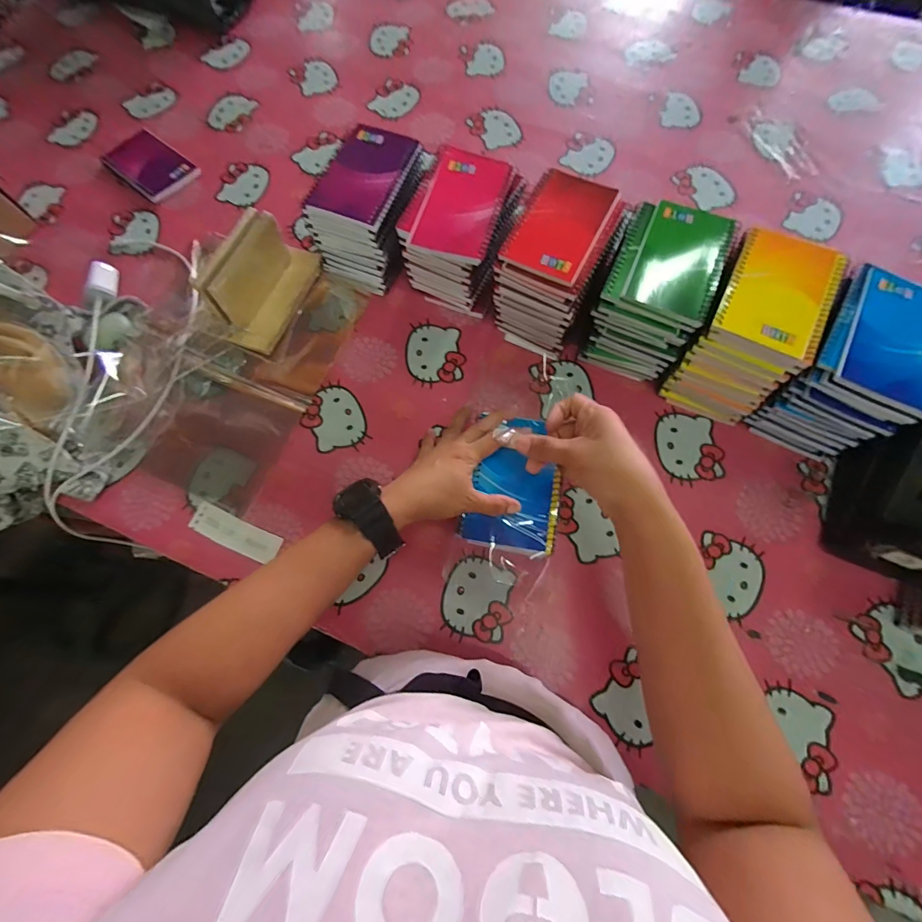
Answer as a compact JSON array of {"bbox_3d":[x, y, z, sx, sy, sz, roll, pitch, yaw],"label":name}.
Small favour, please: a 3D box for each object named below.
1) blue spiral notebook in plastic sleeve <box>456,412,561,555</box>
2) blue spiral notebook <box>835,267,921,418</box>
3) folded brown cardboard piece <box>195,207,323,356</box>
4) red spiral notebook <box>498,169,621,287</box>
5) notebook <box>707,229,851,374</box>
[{"bbox_3d":[0.053,0.021,0.406,0.090,0.014,0.130,9,74,4],"label":"blue spiral notebook in plastic sleeve"},{"bbox_3d":[0.396,-0.110,0.369,0.081,0.014,0.128,28,76,9],"label":"blue spiral notebook"},{"bbox_3d":[-0.244,-0.222,0.497,0.074,0.091,0.164,20,75,7],"label":"folded brown cardboard piece"},{"bbox_3d":[0.103,-0.246,0.426,0.084,0.007,0.127,26,76,9],"label":"red spiral notebook"},{"bbox_3d":[0.306,-0.162,0.396,0.093,0.022,0.133,26,76,9],"label":"notebook"}]

